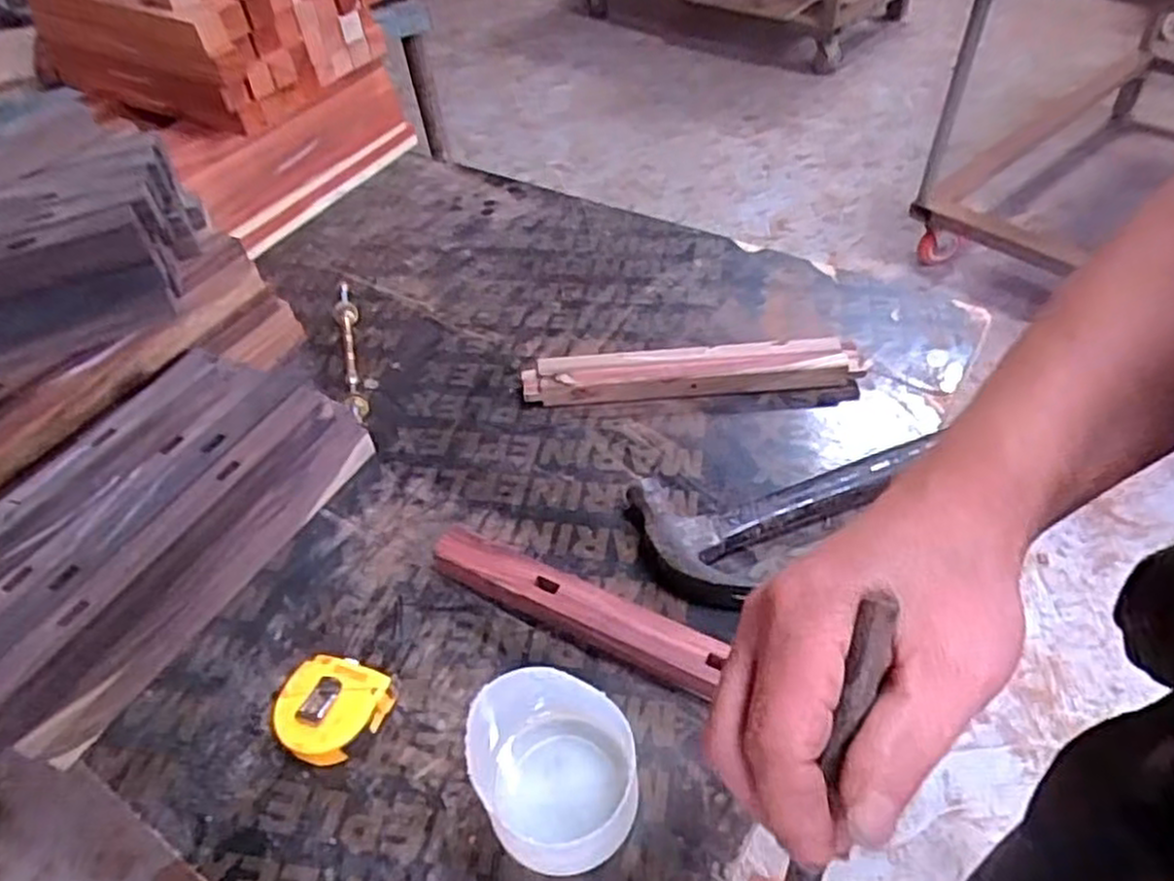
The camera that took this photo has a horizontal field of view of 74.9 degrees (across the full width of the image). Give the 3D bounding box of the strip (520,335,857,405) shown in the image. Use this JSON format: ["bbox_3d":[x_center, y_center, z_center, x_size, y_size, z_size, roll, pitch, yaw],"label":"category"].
[{"bbox_3d":[0.096,-0.066,0.713,0.306,0.033,0.042,-5,49,3],"label":"strip"}]

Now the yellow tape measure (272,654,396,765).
[{"bbox_3d":[-0.177,0.185,0.529,0.068,0.031,0.068,19,54,22],"label":"yellow tape measure"}]

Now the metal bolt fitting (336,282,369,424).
[{"bbox_3d":[-0.245,-0.097,0.797,0.021,0.017,0.212,-16,49,-7],"label":"metal bolt fitting"}]

